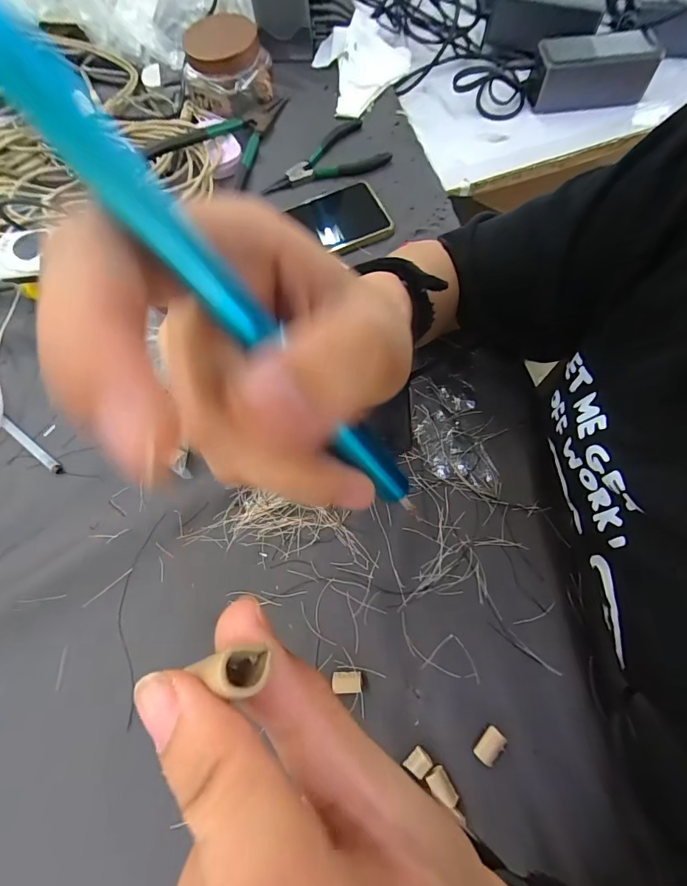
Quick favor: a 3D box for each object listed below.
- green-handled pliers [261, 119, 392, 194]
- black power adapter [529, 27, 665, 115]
[{"bbox_3d":[-0.025,-0.323,0.467,0.143,0.012,0.093,-29,70,-8],"label":"green-handled pliers"},{"bbox_3d":[0.294,-0.437,0.485,0.126,0.049,0.064,-5,69,1],"label":"black power adapter"}]

